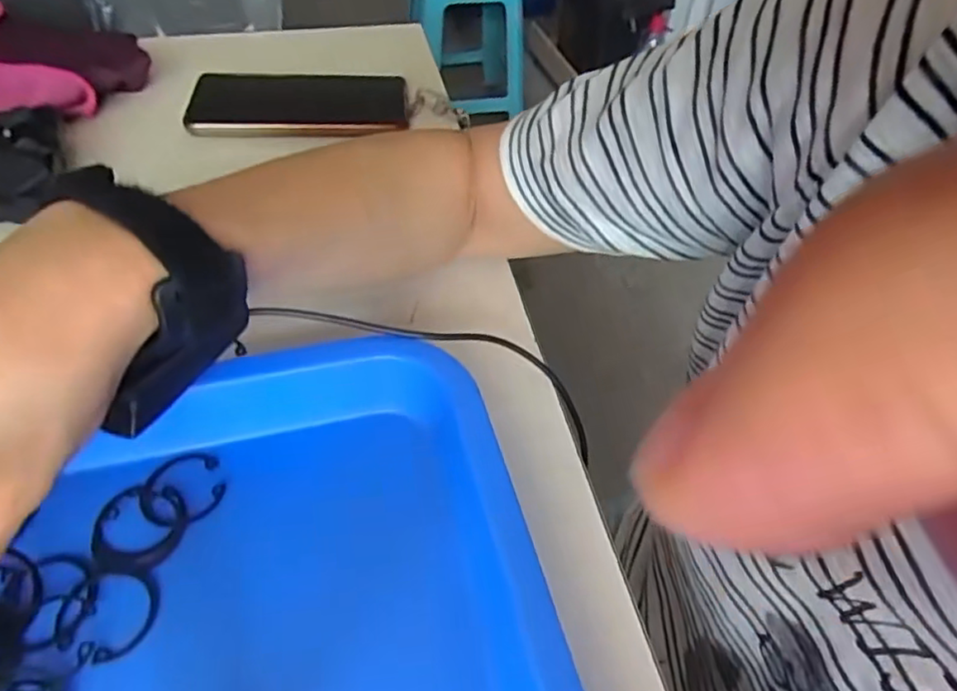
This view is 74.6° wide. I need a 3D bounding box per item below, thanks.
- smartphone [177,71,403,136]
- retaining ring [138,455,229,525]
[{"bbox_3d":[-0.141,-0.191,0.493,0.163,0.012,0.077,-1,56,-5],"label":"smartphone"},{"bbox_3d":[-0.132,0.063,0.279,0.034,0.004,0.035,2,47,-3],"label":"retaining ring"}]

